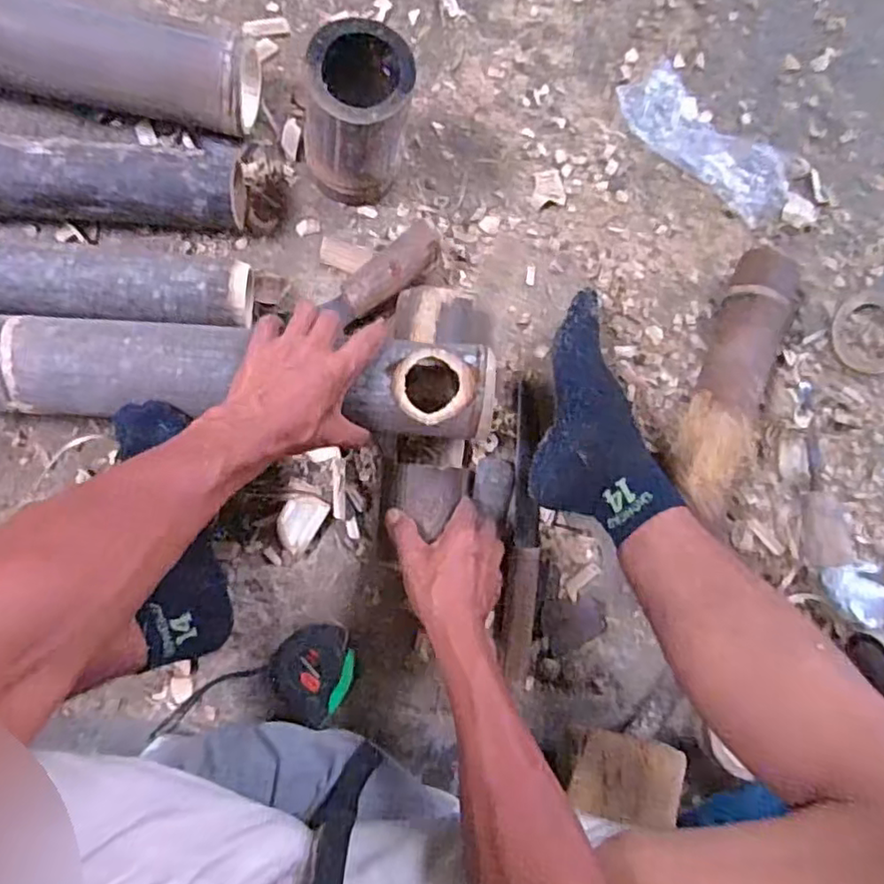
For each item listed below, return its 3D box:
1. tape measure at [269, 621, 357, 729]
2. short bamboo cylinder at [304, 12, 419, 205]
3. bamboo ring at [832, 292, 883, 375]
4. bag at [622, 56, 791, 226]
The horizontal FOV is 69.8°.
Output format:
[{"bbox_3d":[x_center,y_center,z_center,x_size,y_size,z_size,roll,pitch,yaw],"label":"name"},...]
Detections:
[{"bbox_3d":[-0.127,0.222,0.617,0.078,0.044,0.090,6,86,-7],"label":"tape measure"},{"bbox_3d":[-0.081,-0.306,0.601,0.097,0.142,0.115,3,87,-7],"label":"short bamboo cylinder"},{"bbox_3d":[0.499,-0.125,0.734,0.082,0.023,0.094,-20,90,-8],"label":"bamboo ring"},{"bbox_3d":[0.302,-0.339,0.720,0.215,0.027,0.089,45,83,-4],"label":"bag"}]

